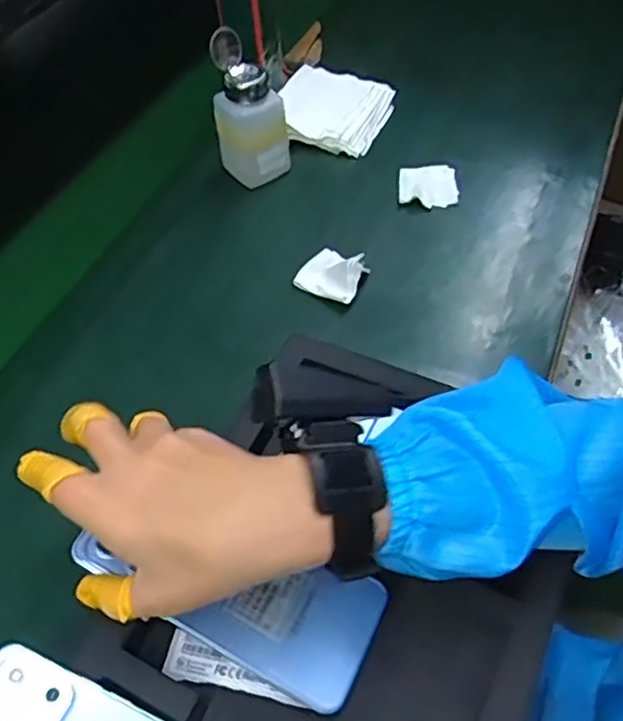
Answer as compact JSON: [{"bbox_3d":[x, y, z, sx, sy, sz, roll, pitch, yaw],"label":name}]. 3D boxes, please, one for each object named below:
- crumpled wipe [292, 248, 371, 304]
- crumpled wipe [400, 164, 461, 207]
[{"bbox_3d":[0.019,-0.076,0.565,0.058,0.021,0.049,27,57,25],"label":"crumpled wipe"},{"bbox_3d":[0.109,-0.163,0.639,0.053,0.017,0.045,0,50,5],"label":"crumpled wipe"}]

